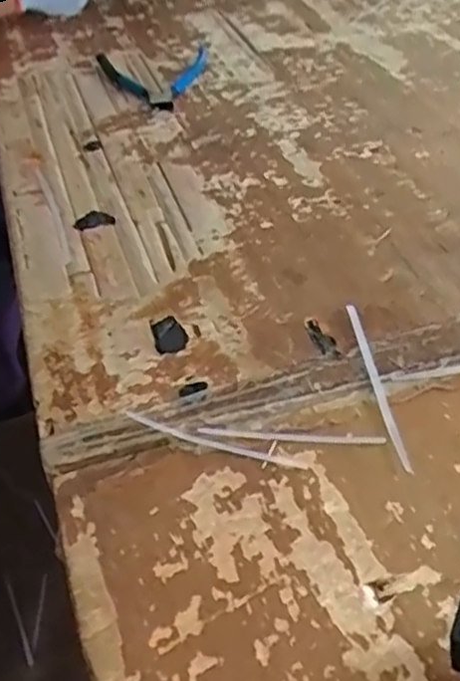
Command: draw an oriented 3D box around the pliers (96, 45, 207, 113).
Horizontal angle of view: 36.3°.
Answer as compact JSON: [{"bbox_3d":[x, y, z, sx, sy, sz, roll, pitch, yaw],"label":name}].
[{"bbox_3d":[-0.087,-0.296,0.792,0.128,0.012,0.159,-4,44,-2],"label":"pliers"}]

